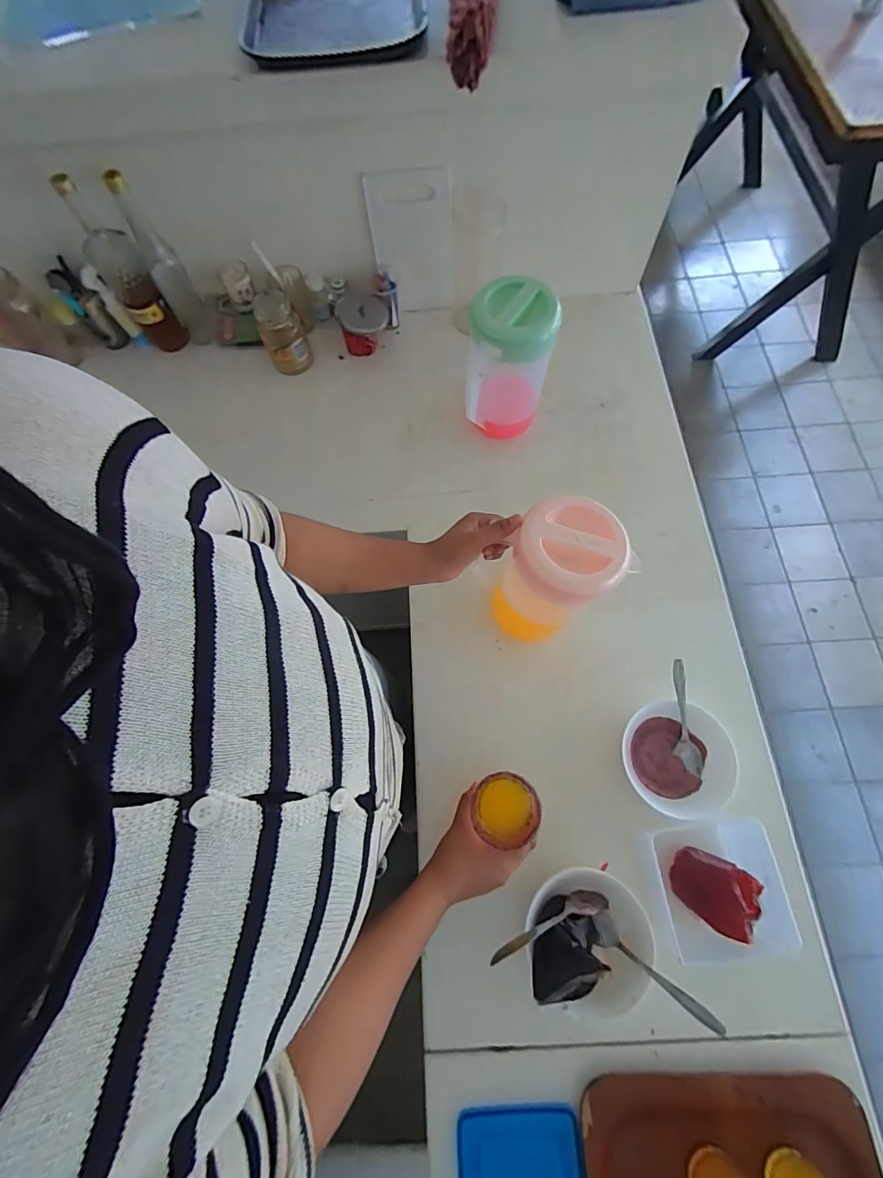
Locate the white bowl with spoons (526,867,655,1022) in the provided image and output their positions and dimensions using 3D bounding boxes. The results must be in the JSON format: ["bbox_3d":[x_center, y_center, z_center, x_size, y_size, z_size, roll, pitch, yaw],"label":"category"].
[{"bbox_3d":[0.172,0.413,0.534,0.139,0.064,0.137,9,71,6],"label":"white bowl with spoons"}]

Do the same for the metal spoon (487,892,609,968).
[{"bbox_3d":[0.129,0.395,0.528,0.162,0.028,0.021,-11,69,-25],"label":"metal spoon"}]

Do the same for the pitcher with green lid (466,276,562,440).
[{"bbox_3d":[0.105,-0.347,0.722,0.123,0.223,0.126,3,71,4],"label":"pitcher with green lid"}]

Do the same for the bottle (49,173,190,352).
[{"bbox_3d":[-0.559,-0.554,0.803,0.077,0.280,0.062,-37,73,-10],"label":"bottle"}]

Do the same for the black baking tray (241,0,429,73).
[{"bbox_3d":[-0.153,-0.838,0.633,0.247,0.035,0.349,-6,70,0],"label":"black baking tray"}]

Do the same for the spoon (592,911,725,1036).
[{"bbox_3d":[0.240,0.435,0.511,0.145,0.016,0.030,29,73,33],"label":"spoon"}]

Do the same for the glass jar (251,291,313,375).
[{"bbox_3d":[-0.296,-0.476,0.844,0.077,0.126,0.075,-17,71,-4],"label":"glass jar"}]

